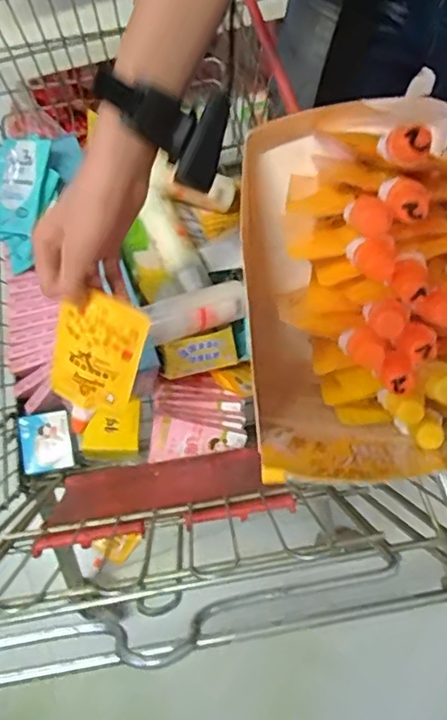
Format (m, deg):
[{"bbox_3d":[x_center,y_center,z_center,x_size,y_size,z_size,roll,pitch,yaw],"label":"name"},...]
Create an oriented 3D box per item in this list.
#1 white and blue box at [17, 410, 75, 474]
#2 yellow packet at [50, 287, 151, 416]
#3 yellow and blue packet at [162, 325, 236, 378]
[{"bbox_3d":[-0.216,0.098,0.727,0.060,0.023,0.069,-12,79,-4],"label":"white and blue box"},{"bbox_3d":[-0.105,-0.005,0.489,0.072,0.006,0.107,24,120,6],"label":"yellow packet"},{"bbox_3d":[-0.027,-0.008,0.691,0.094,0.048,0.014,-10,33,-28],"label":"yellow and blue packet"}]

